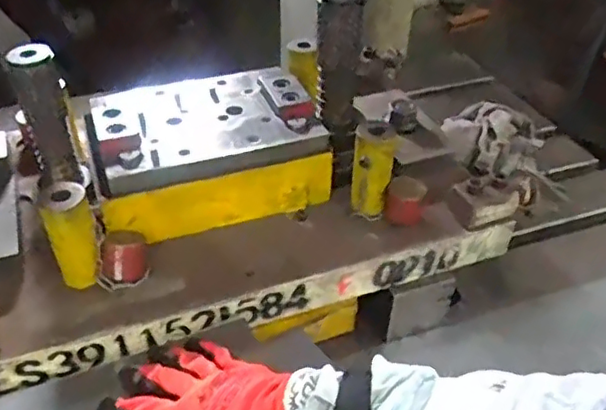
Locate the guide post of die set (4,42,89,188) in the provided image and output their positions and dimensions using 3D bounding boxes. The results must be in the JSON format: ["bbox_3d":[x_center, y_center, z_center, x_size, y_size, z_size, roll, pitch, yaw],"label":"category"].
[{"bbox_3d":[-0.244,-0.081,0.594,0.042,0.139,0.038,-17,42,-21],"label":"guide post of die set"}]

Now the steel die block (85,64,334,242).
[{"bbox_3d":[-0.099,-0.066,0.670,0.233,0.092,0.174,-9,40,-12],"label":"steel die block"}]

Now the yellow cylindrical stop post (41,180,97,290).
[{"bbox_3d":[-0.209,0.029,0.567,0.039,0.102,0.031,-17,42,-21],"label":"yellow cylindrical stop post"}]

